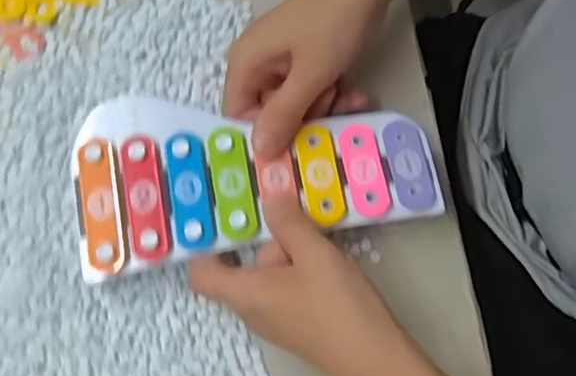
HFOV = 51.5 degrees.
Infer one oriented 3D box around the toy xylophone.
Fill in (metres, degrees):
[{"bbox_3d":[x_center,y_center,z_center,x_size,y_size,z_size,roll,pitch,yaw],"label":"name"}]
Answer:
[{"bbox_3d":[-0.022,-0.010,0.379,0.225,0.019,0.109,-5,75,0],"label":"toy xylophone"}]

